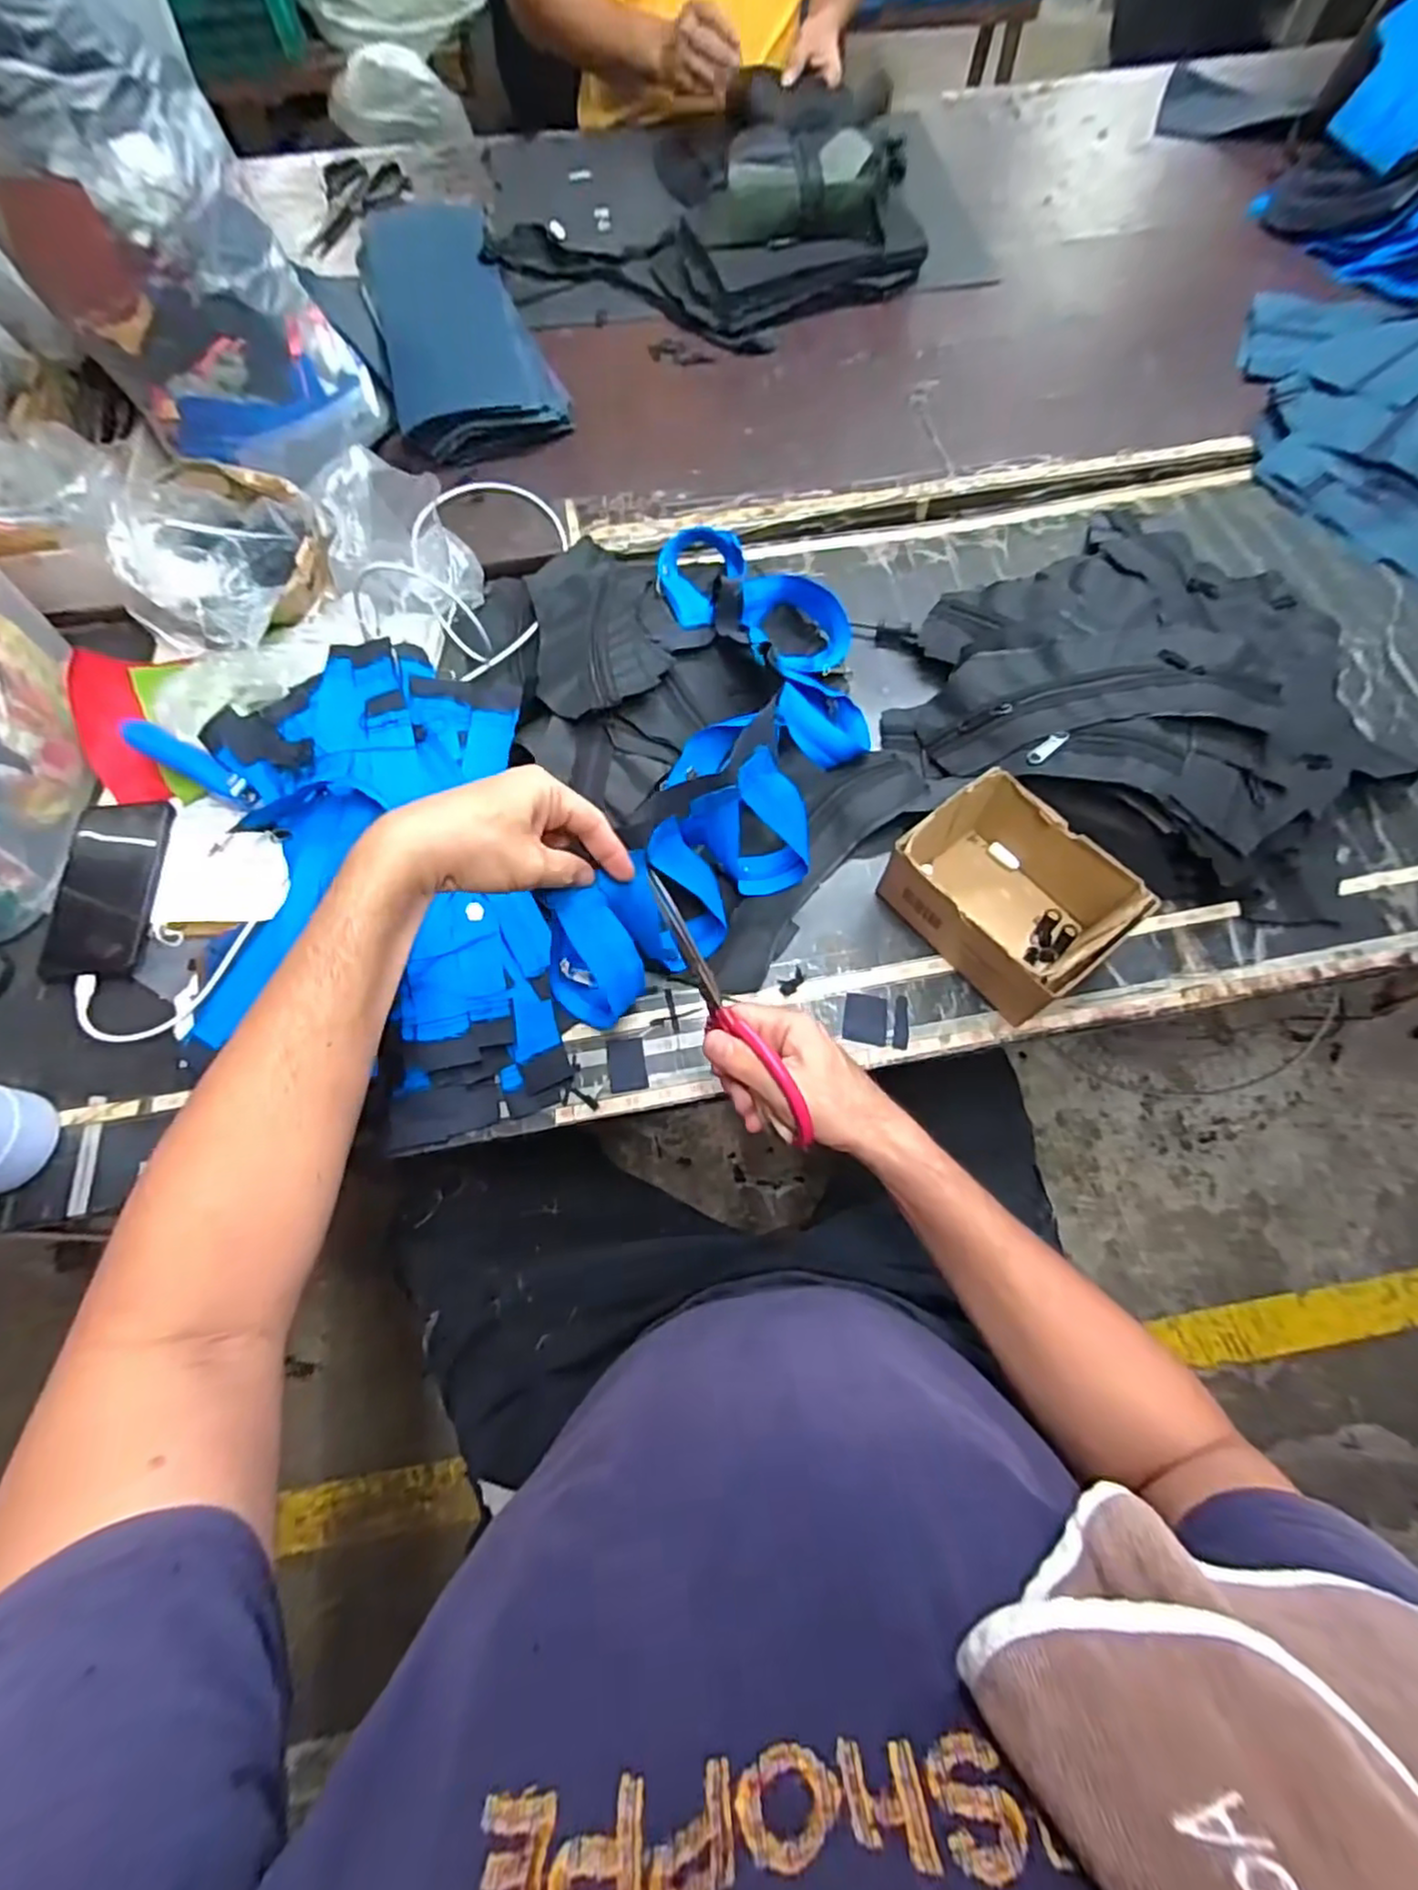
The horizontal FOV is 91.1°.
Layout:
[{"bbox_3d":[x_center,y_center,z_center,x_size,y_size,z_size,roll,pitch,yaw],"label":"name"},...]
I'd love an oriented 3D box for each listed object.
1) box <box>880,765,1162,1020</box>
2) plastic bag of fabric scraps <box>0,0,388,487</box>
[{"bbox_3d":[0.240,-0.041,0.563,0.124,0.087,0.163,-37,72,-13],"label":"box"},{"bbox_3d":[-0.499,-0.646,0.587,0.229,0.388,0.233,-34,72,-12],"label":"plastic bag of fabric scraps"}]

